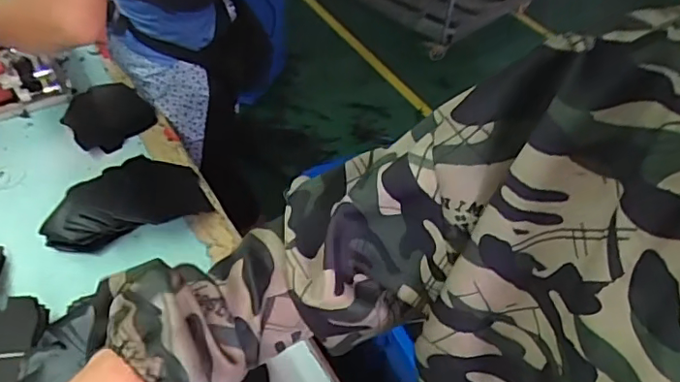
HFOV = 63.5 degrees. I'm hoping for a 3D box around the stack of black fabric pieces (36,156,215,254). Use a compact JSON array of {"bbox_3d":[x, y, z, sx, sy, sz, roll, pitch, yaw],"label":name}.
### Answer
[{"bbox_3d":[-0.317,0.009,0.812,0.227,0.044,0.151,-17,48,-18],"label":"stack of black fabric pieces"}]

